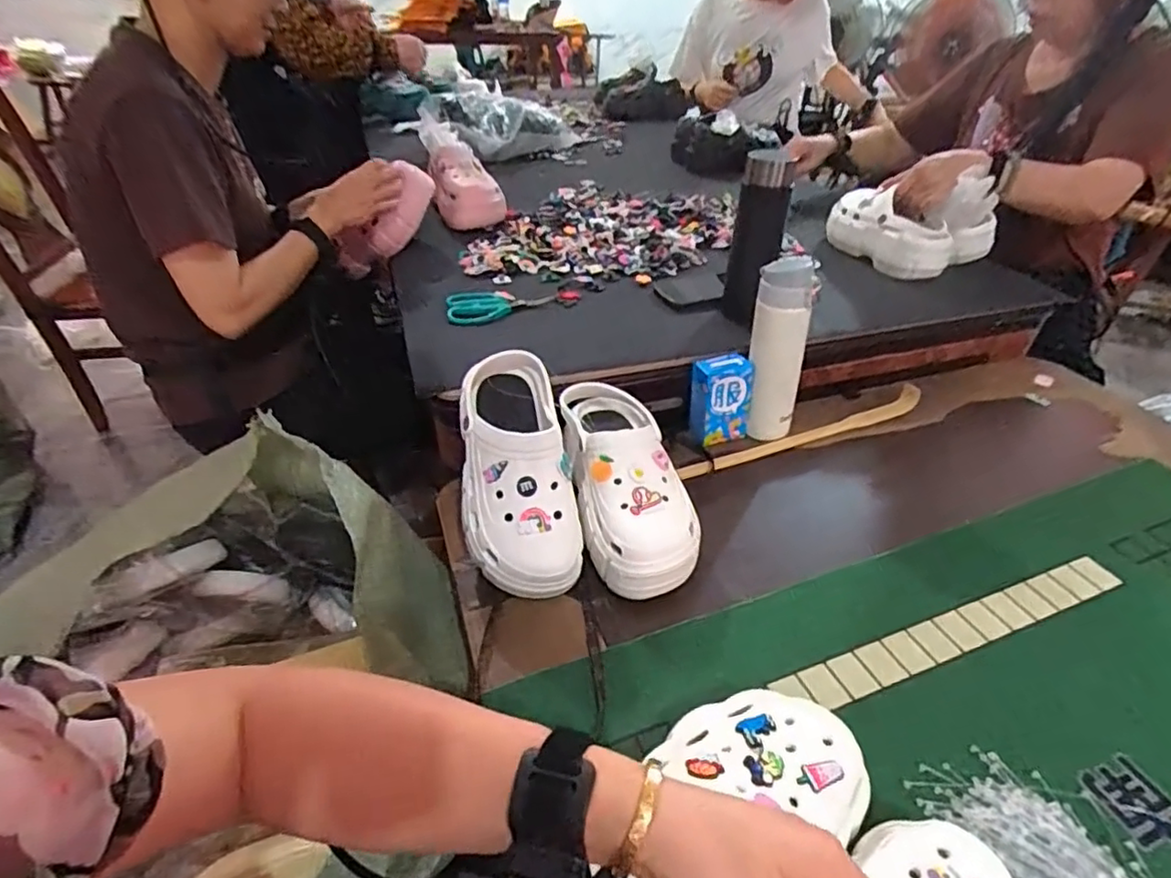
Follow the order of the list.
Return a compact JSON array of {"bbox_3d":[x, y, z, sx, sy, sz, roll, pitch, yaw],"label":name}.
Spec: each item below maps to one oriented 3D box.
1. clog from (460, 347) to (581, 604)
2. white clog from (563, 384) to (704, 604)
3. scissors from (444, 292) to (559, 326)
[{"bbox_3d":[-0.070,0.028,0.601,0.099,0.084,0.241,-7,69,-12],"label":"clog"},{"bbox_3d":[0.042,0.040,0.648,0.109,0.080,0.250,-7,53,-13],"label":"white clog"},{"bbox_3d":[-0.115,-0.188,0.865,0.155,0.020,0.068,-7,39,-11],"label":"scissors"}]

